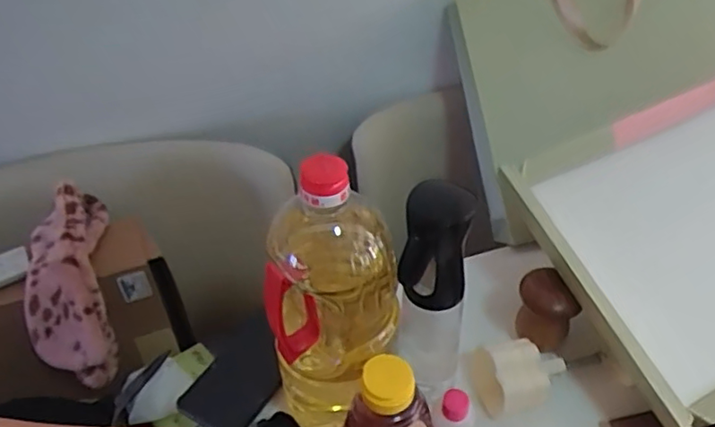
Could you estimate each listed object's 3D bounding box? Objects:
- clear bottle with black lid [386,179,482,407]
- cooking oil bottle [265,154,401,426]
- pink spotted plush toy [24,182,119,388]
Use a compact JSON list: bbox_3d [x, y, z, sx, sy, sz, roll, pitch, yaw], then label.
[{"bbox_3d":[0.065,0.080,0.537,0.058,0.235,0.059,7,45,10],"label":"clear bottle with black lid"},{"bbox_3d":[-0.020,0.081,0.506,0.103,0.273,0.102,-1,44,1],"label":"cooking oil bottle"},{"bbox_3d":[-0.325,0.081,0.692,0.081,0.089,0.222,-8,78,-6],"label":"pink spotted plush toy"}]

